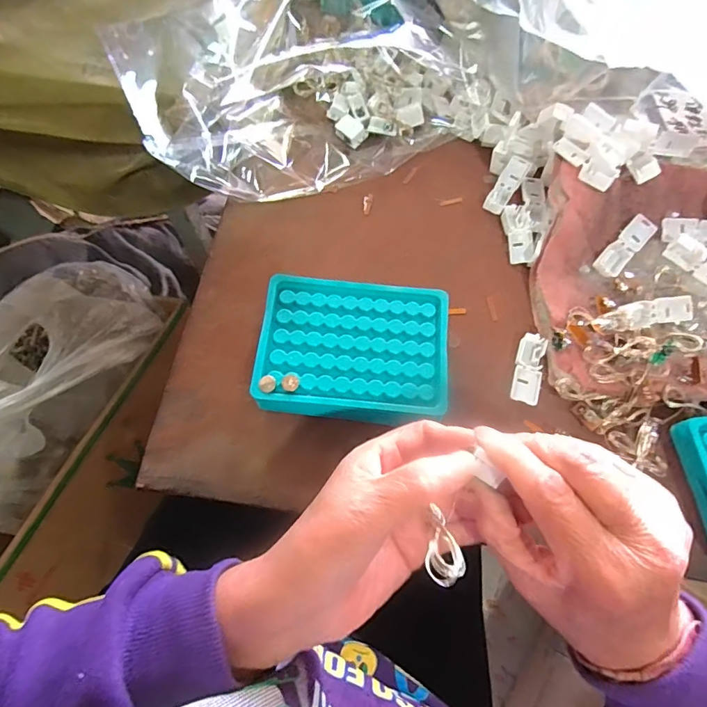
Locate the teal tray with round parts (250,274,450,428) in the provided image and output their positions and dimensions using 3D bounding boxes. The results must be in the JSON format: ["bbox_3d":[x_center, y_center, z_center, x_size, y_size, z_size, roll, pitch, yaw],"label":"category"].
[{"bbox_3d":[0.000,-0.001,0.338,0.131,0.034,0.101,6,69,1],"label":"teal tray with round parts"}]

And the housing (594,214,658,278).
[{"bbox_3d":[0.222,-0.088,0.373,0.020,0.008,0.061,43,90,13],"label":"housing"}]

